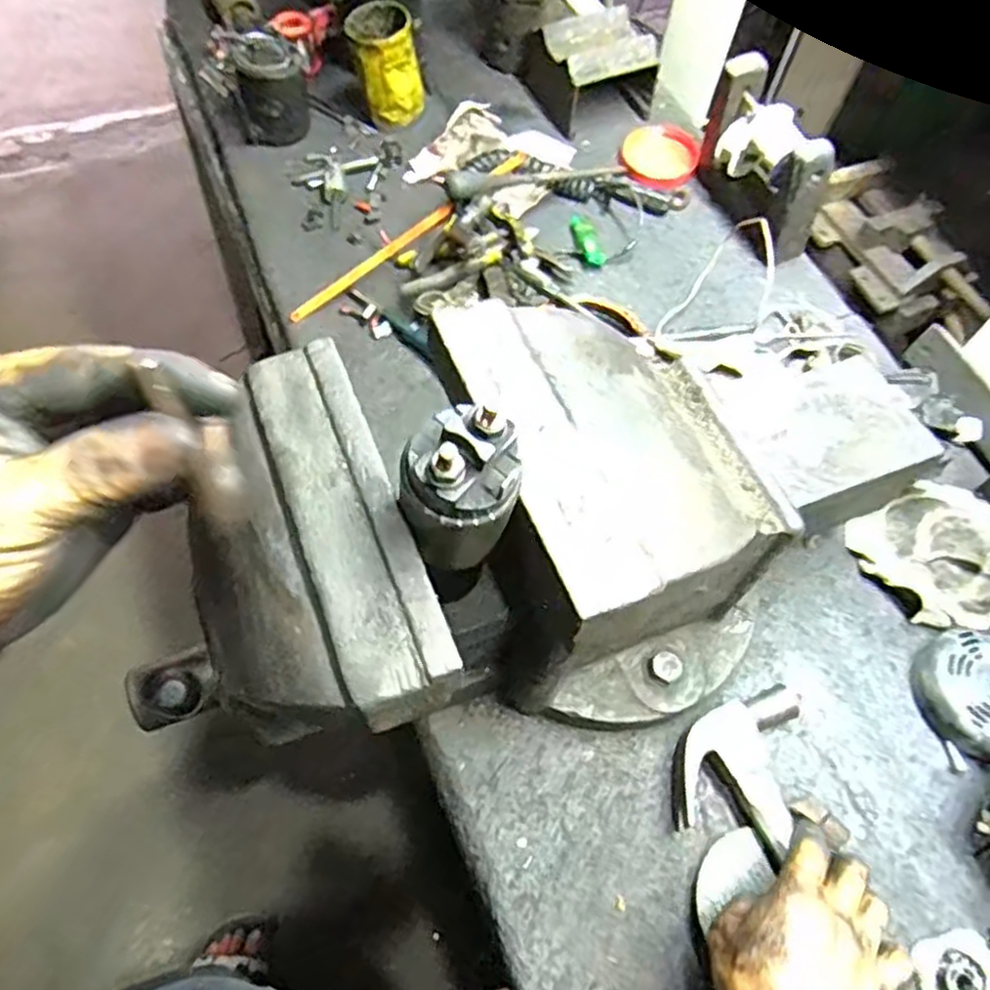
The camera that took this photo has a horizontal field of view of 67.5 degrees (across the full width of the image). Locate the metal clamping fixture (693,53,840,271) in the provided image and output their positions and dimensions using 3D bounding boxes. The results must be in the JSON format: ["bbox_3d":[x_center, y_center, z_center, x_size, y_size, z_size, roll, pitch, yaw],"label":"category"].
[{"bbox_3d":[0.279,-0.352,0.782,0.049,0.127,0.176,-18,64,-14],"label":"metal clamping fixture"}]

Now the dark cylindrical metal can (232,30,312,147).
[{"bbox_3d":[-0.267,-0.482,0.879,0.080,0.091,0.085,2,61,-3],"label":"dark cylindrical metal can"}]

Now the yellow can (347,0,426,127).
[{"bbox_3d":[-0.130,-0.517,0.887,0.081,0.102,0.084,-12,62,-11],"label":"yellow can"}]

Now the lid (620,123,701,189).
[{"bbox_3d":[0.199,-0.406,0.887,0.092,0.008,0.087,0,78,-2],"label":"lid"}]

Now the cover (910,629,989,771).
[{"bbox_3d":[0.396,0.160,0.592,0.102,0.034,0.107,-14,53,-5],"label":"cover"}]

